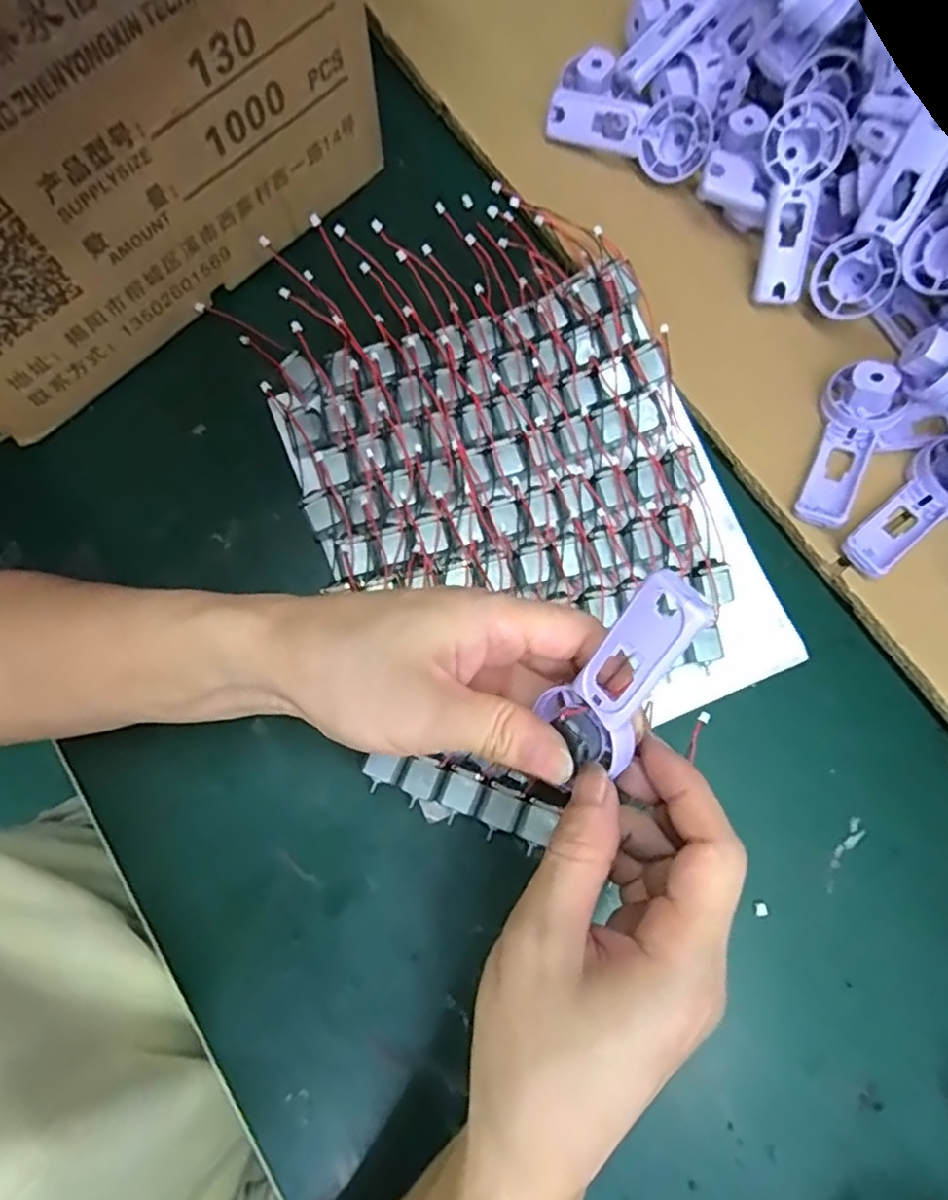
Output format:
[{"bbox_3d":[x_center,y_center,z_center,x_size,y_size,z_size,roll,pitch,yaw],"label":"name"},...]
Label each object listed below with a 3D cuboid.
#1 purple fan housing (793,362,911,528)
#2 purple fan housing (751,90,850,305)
[{"bbox_3d":[0.193,-0.077,0.327,0.034,0.027,0.085,20,76,4],"label":"purple fan housing"},{"bbox_3d":[0.169,-0.211,0.342,0.038,0.019,0.096,6,103,1],"label":"purple fan housing"}]

